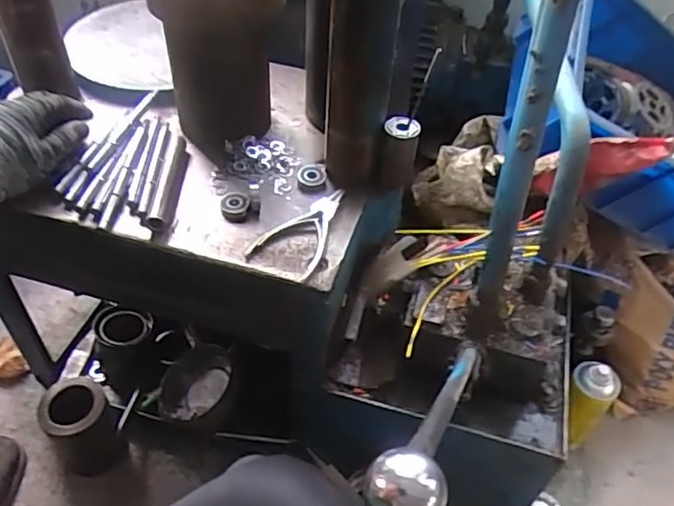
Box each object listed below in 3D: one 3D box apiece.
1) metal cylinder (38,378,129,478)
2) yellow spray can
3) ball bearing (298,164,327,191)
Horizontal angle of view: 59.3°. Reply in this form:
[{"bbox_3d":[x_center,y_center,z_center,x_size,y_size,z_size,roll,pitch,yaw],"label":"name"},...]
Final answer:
[{"bbox_3d":[-0.366,0.249,0.853,0.087,0.128,0.100,-29,55,-28],"label":"metal cylinder"},{"bbox_3d":[0.369,0.231,0.895,0.064,0.185,0.061,2,46,-2],"label":"yellow spray can"},{"bbox_3d":[-0.029,-0.087,0.680,0.032,0.011,0.037,1,46,-3],"label":"ball bearing"}]

